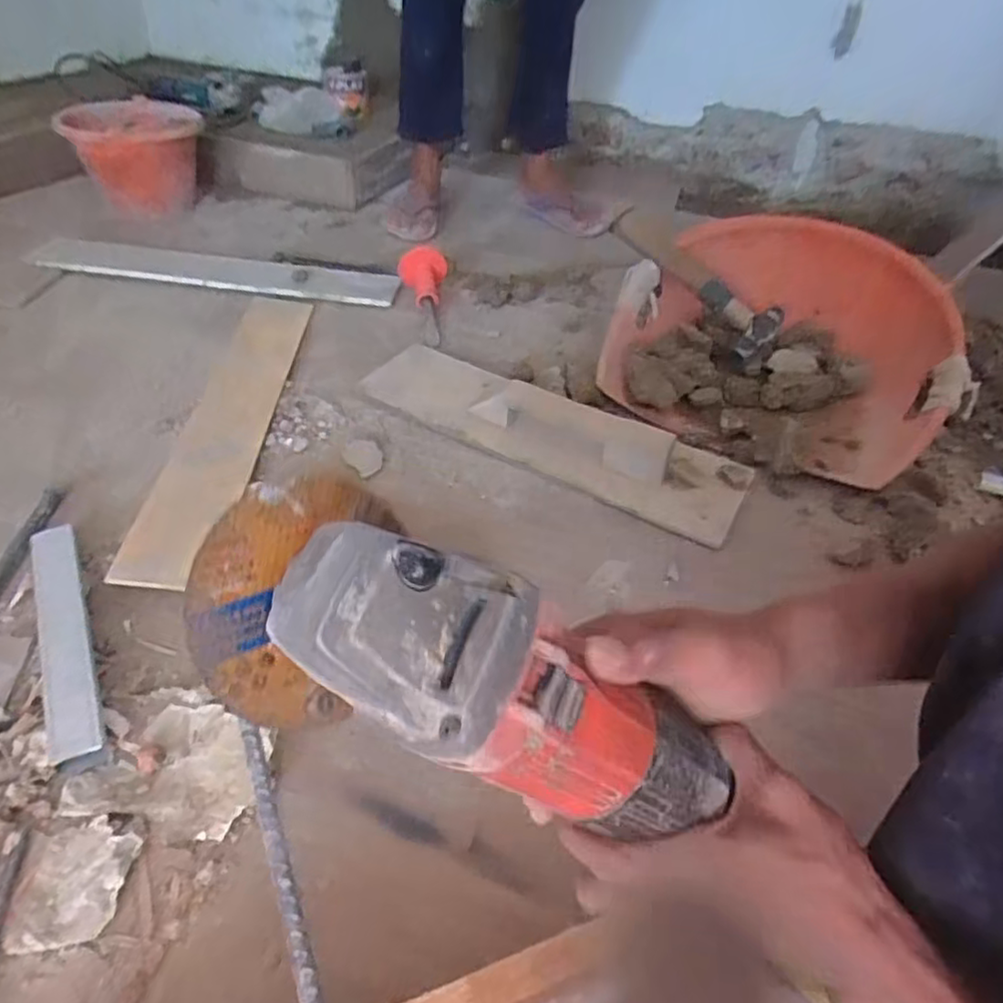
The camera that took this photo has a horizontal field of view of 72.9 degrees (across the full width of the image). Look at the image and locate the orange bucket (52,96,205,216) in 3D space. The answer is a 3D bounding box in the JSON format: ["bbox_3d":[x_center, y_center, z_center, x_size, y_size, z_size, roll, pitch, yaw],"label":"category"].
[{"bbox_3d":[-0.680,-0.646,1.264,0.239,0.176,0.231,-13,45,-20],"label":"orange bucket"}]

